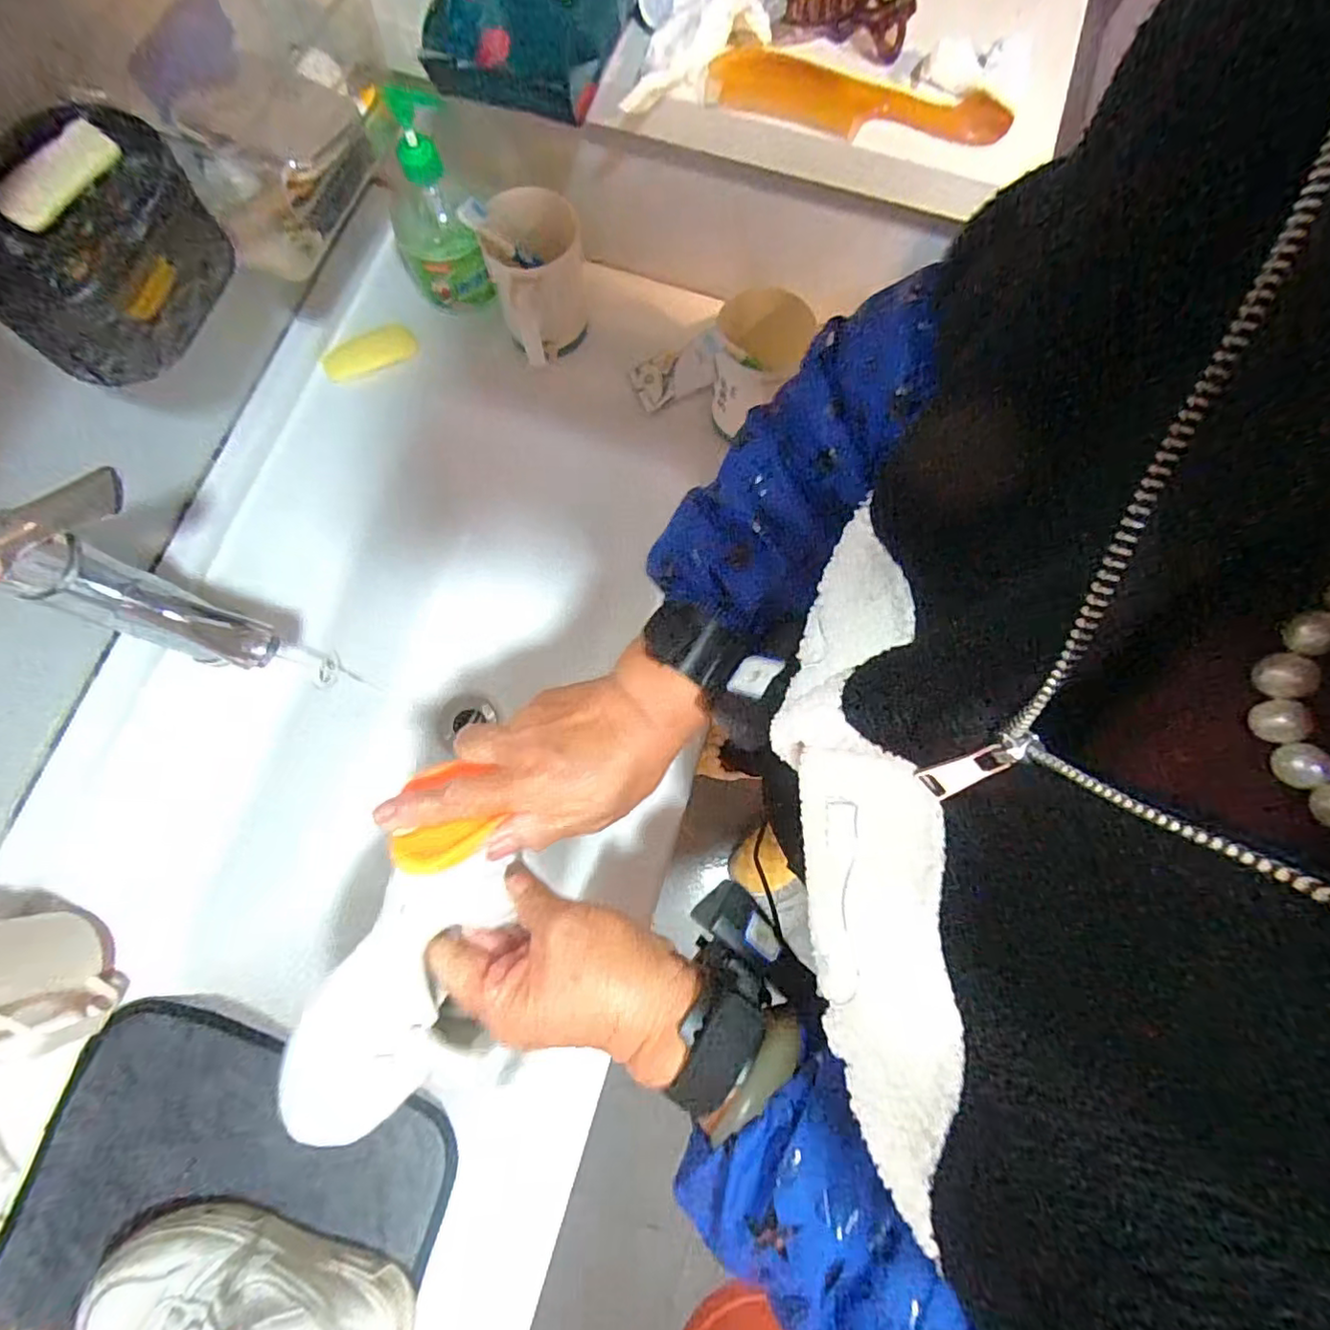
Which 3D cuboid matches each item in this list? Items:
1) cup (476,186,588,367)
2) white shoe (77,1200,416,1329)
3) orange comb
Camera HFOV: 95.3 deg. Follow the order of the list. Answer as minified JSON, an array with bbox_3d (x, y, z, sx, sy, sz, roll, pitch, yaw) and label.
[{"bbox_3d":[-0.109,-0.332,0.528,0.078,0.120,0.071,0,78,-1],"label":"cup"},{"bbox_3d":[-0.255,0.397,0.356,0.191,0.106,0.072,17,78,2],"label":"white shoe"},{"bbox_3d":[0.136,-0.396,0.425,0.207,0.015,0.058,13,78,2],"label":"orange comb"}]

